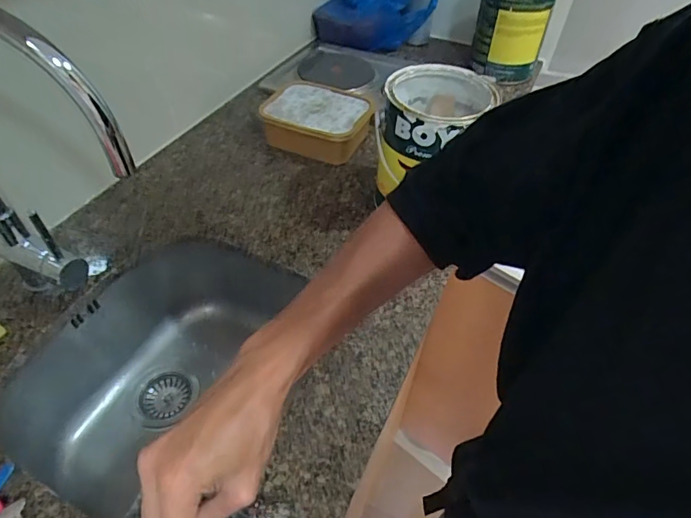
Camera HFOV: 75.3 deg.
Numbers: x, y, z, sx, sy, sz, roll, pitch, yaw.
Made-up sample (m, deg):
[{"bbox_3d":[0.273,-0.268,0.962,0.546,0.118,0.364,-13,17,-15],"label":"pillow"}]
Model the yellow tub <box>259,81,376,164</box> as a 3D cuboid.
[{"bbox_3d":[-0.052,-0.279,0.899,0.203,0.081,0.168,12,48,8],"label":"yellow tub"}]

